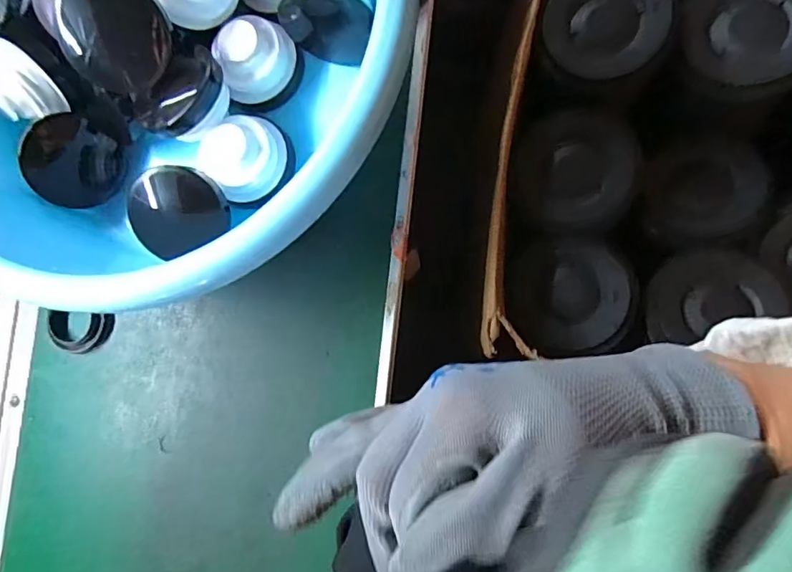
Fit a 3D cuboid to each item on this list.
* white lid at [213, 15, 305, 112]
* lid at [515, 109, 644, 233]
[{"bbox_3d":[-0.110,-0.183,0.410,0.057,0.048,0.061,-7,85,4],"label":"white lid"},{"bbox_3d":[0.173,-0.109,0.491,0.112,0.020,0.113,5,102,24],"label":"lid"}]

